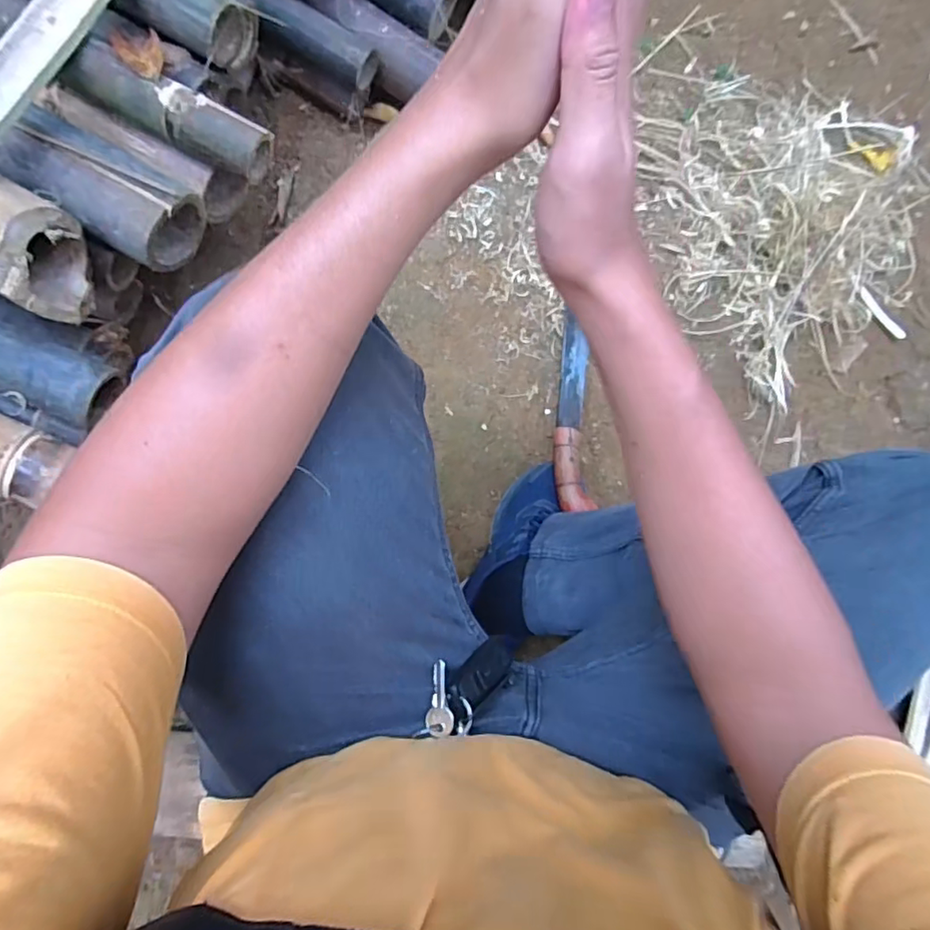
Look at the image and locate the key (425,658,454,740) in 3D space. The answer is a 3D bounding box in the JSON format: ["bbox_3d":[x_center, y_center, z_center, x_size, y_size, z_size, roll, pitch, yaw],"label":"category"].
[{"bbox_3d":[-0.019,0.165,0.418,0.019,0.004,0.050,-5,79,20],"label":"key"}]

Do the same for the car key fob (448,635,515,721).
[{"bbox_3d":[0.013,0.156,0.443,0.029,0.011,0.078,57,39,1],"label":"car key fob"}]

